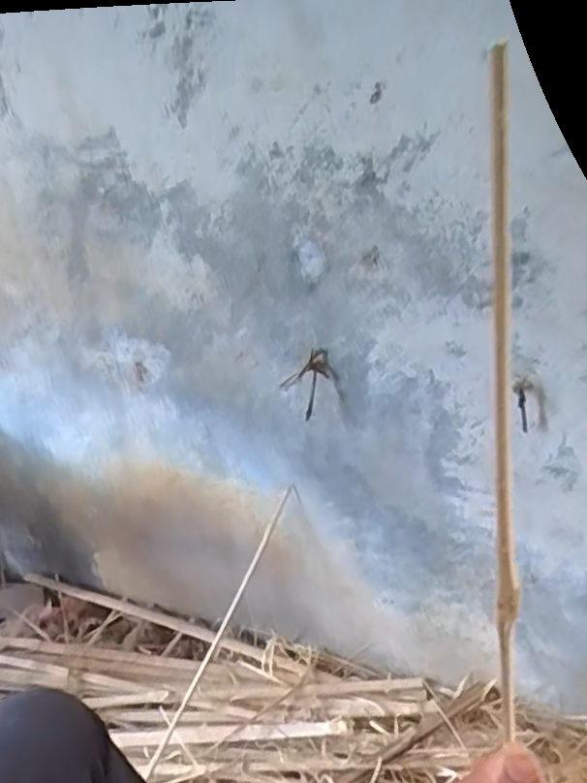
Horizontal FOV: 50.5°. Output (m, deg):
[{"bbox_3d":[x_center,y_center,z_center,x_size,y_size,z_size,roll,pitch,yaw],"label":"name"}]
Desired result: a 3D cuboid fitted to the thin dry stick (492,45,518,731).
[{"bbox_3d":[0.091,0.039,0.268,0.010,0.328,0.007,-8,26,5],"label":"thin dry stick"}]

